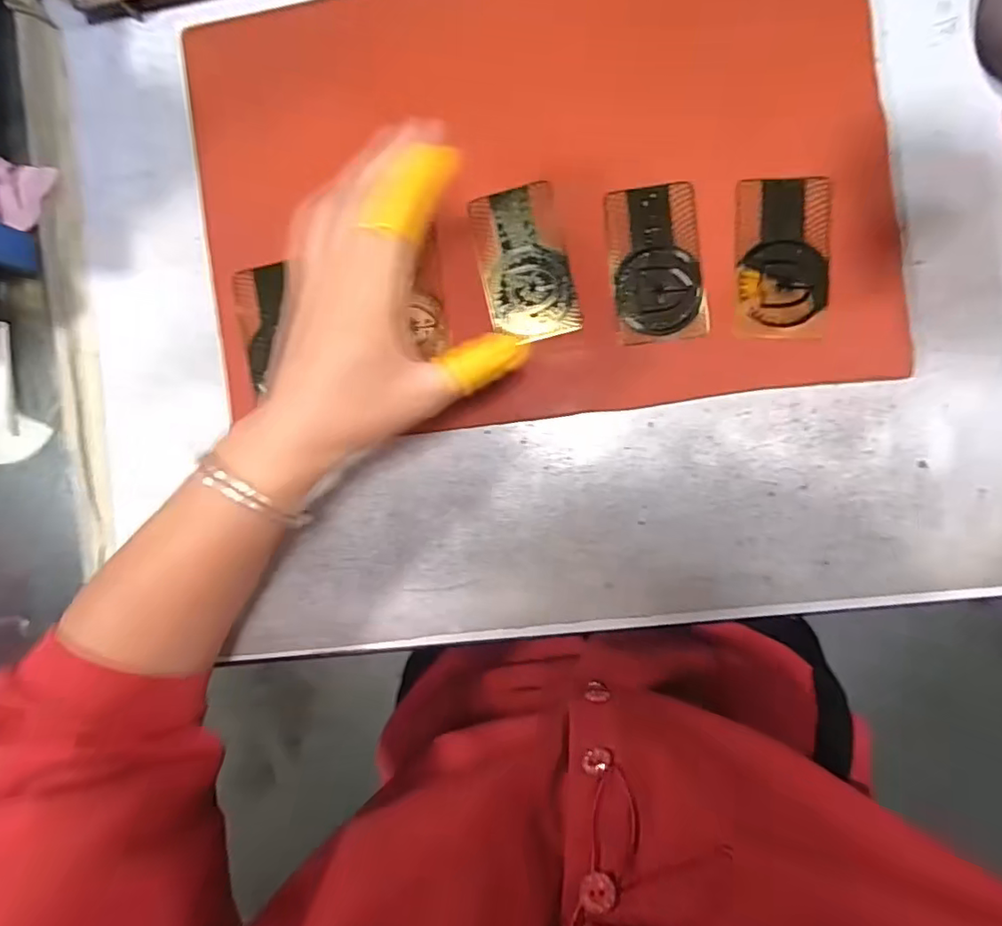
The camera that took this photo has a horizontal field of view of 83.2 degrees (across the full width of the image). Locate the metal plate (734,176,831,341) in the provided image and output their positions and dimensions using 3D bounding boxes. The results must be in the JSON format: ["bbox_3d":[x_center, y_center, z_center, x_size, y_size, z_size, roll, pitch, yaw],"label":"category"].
[{"bbox_3d":[0.153,-0.111,0.307,0.047,0.004,0.087,2,88,8],"label":"metal plate"}]

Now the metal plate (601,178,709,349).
[{"bbox_3d":[0.087,-0.111,0.314,0.048,0.006,0.085,-6,90,6],"label":"metal plate"}]

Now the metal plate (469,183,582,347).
[{"bbox_3d":[0.013,-0.113,0.319,0.048,0.004,0.086,-13,89,6],"label":"metal plate"}]

